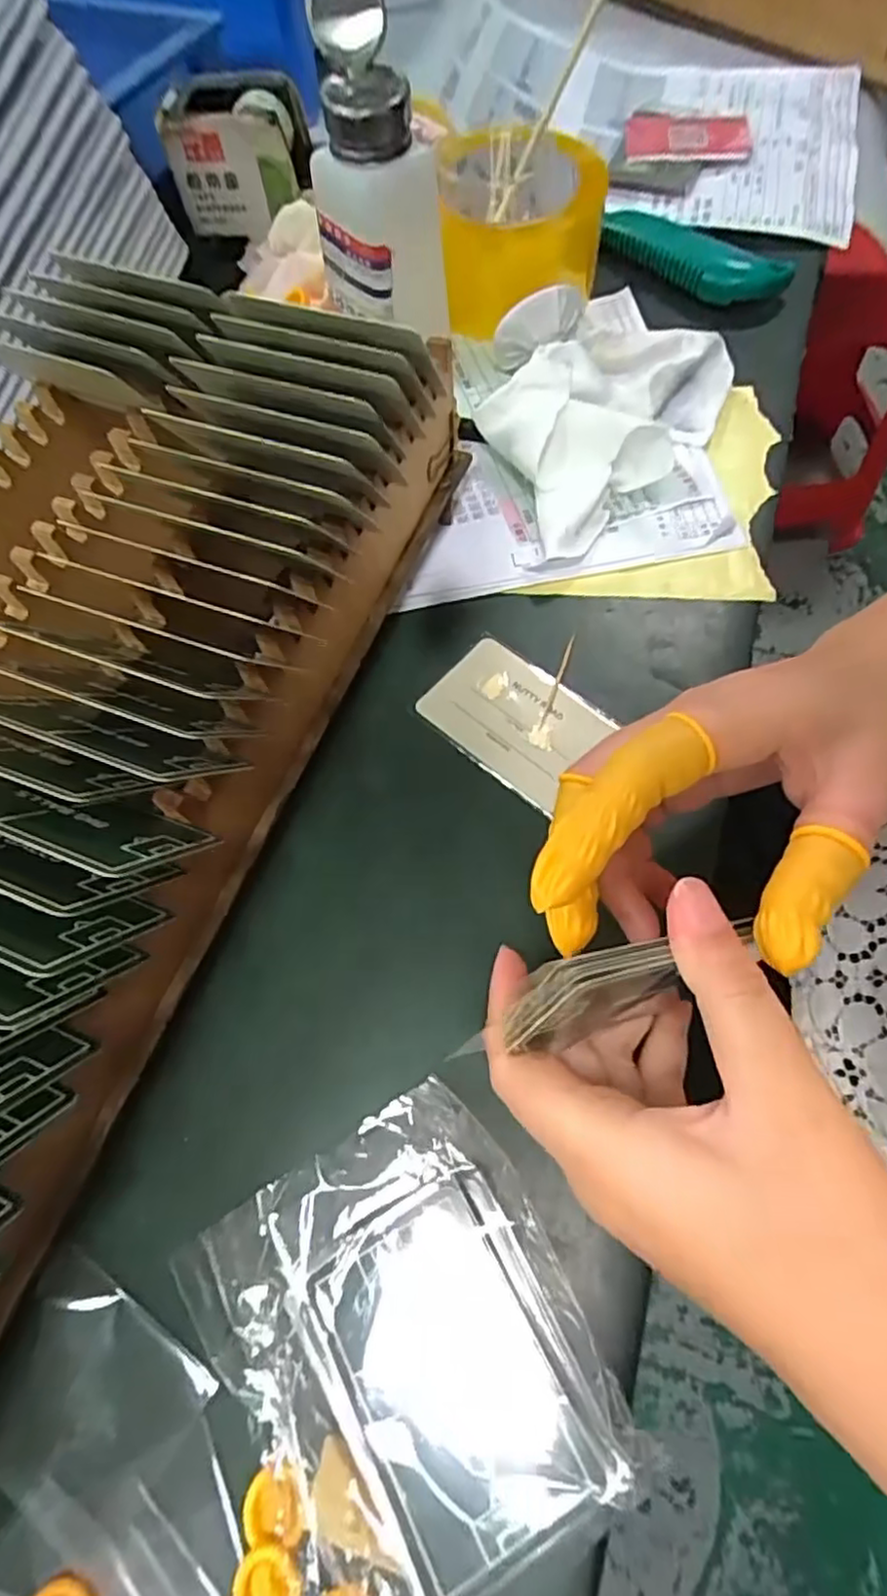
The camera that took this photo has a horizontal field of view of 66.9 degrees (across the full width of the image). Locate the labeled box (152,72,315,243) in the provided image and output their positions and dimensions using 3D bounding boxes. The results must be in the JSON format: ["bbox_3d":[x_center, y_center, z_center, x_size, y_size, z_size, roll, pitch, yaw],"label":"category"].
[{"bbox_3d":[-0.126,-0.400,0.417,0.081,0.064,0.052,4,67,5],"label":"labeled box"}]

